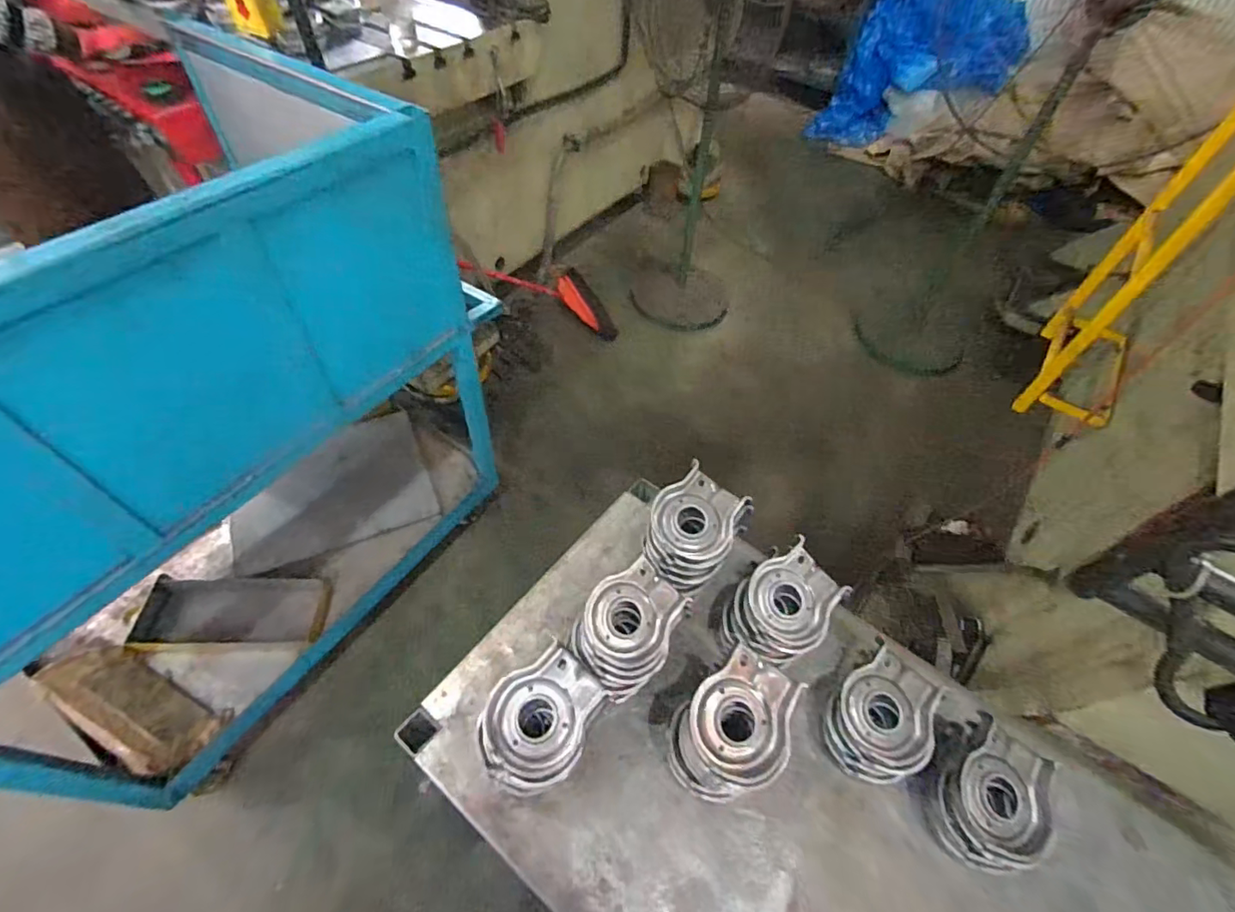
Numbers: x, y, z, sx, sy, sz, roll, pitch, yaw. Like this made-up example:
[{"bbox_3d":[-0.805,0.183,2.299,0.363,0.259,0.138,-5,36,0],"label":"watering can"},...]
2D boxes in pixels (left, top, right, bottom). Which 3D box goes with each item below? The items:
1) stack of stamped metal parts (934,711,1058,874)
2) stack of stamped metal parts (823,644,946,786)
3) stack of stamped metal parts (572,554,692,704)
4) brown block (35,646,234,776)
[{"bbox_3d":[0.418,0.384,0.597,0.113,0.080,0.132,37,59,22],"label":"stack of stamped metal parts"},{"bbox_3d":[0.315,0.310,0.641,0.110,0.060,0.136,30,57,18],"label":"stack of stamped metal parts"},{"bbox_3d":[0.016,0.219,0.660,0.139,0.116,0.106,-32,61,-25],"label":"stack of stamped metal parts"},{"bbox_3d":[-1.035,0.528,1.134,0.404,0.055,0.153,21,54,12],"label":"brown block"}]

